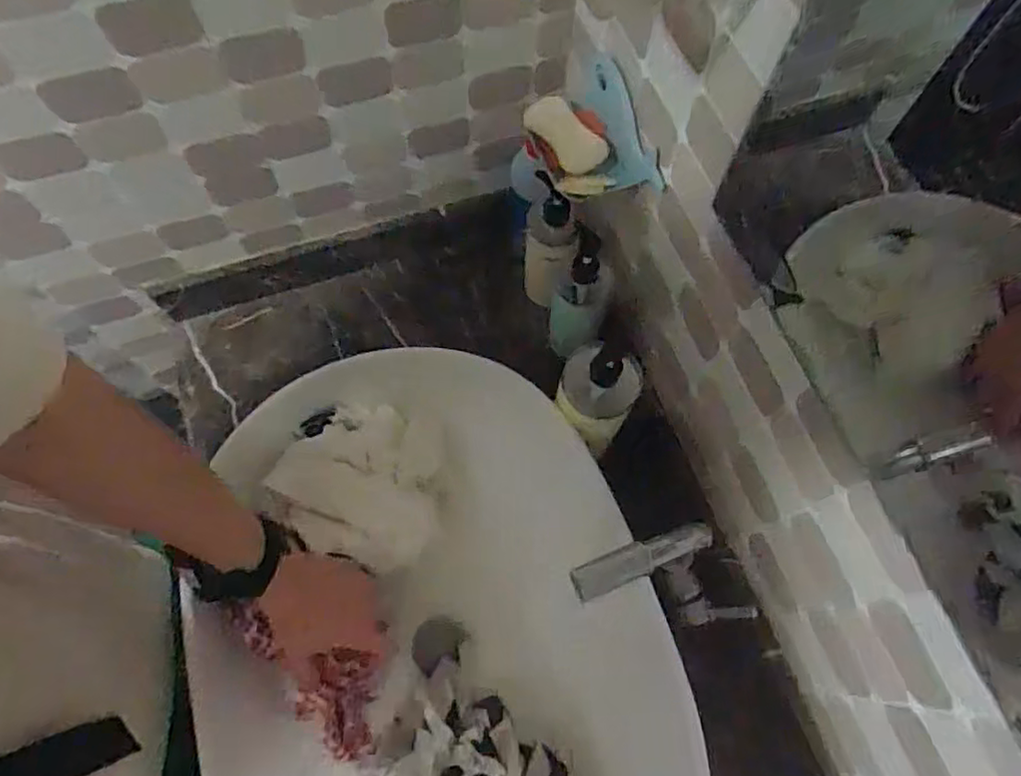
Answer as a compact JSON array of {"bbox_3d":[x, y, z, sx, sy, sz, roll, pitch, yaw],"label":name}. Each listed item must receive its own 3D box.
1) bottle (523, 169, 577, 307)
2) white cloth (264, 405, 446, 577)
[{"bbox_3d":[0.042,-0.162,0.751,0.058,0.182,0.055,14,42,5],"label":"bottle"},{"bbox_3d":[-0.152,0.093,0.674,0.172,0.054,0.165,20,68,7],"label":"white cloth"}]

